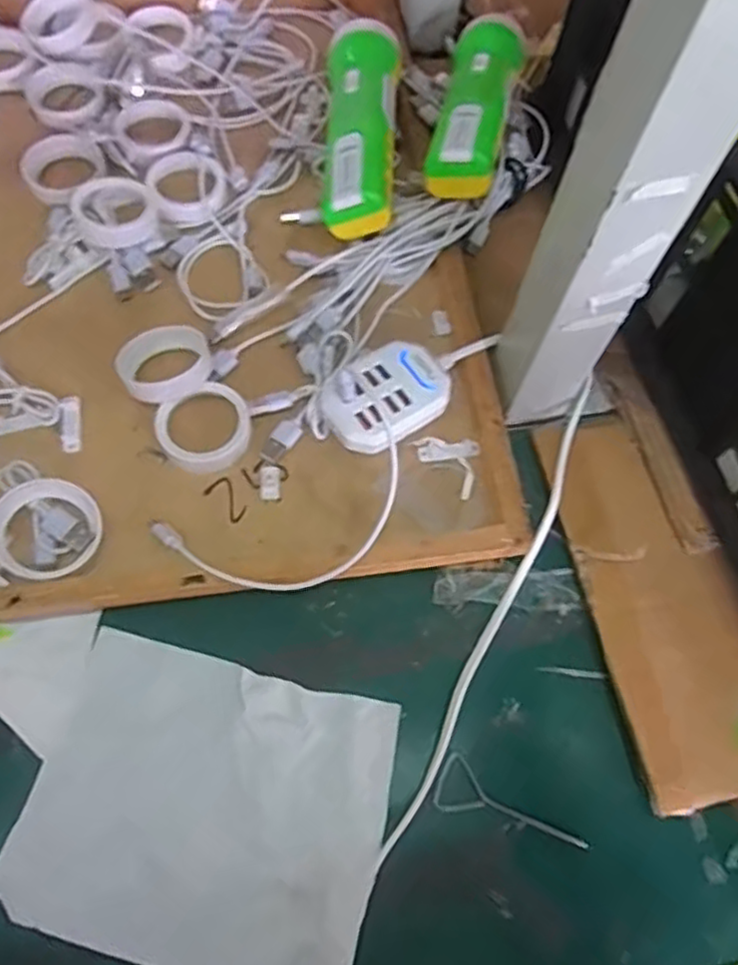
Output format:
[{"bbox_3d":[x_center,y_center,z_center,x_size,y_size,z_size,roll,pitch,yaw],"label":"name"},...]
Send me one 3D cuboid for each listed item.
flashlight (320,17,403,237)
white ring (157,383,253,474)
[{"bbox_3d":[-0.006,-0.243,0.478,0.050,0.037,0.179,2,67,-3],"label":"flashlight"},{"bbox_3d":[-0.093,-0.031,0.404,0.052,0.014,0.048,0,68,-1],"label":"white ring"}]

